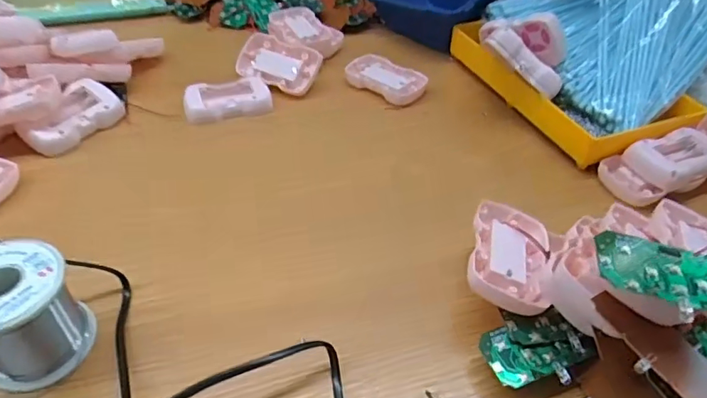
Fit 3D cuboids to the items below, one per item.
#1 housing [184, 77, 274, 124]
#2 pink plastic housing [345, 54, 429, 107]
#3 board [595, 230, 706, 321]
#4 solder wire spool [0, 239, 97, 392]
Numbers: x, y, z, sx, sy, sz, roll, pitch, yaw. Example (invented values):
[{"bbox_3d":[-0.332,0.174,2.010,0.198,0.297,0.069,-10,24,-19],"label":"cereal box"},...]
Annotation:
[{"bbox_3d":[-0.129,-0.105,0.504,0.085,0.019,0.052,-8,45,-13],"label":"housing"},{"bbox_3d":[0.036,-0.134,0.543,0.087,0.013,0.051,26,48,20],"label":"pink plastic housing"},{"bbox_3d":[0.154,0.037,0.234,0.072,0.004,0.042,14,45,10],"label":"board"},{"bbox_3d":[-0.194,0.066,0.283,0.062,0.058,0.060,24,47,19],"label":"solder wire spool"}]

